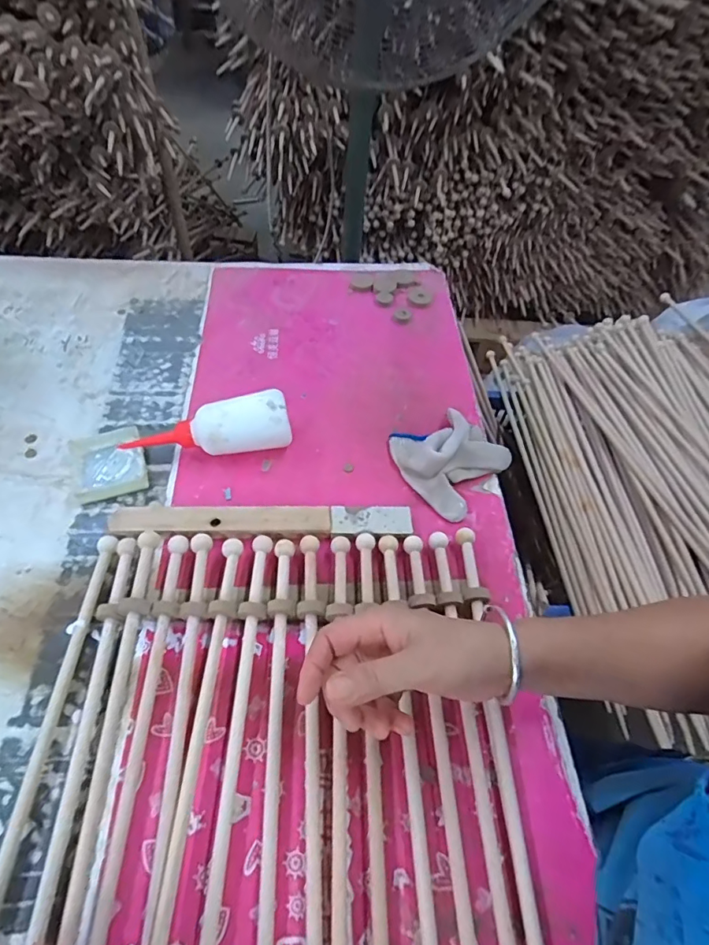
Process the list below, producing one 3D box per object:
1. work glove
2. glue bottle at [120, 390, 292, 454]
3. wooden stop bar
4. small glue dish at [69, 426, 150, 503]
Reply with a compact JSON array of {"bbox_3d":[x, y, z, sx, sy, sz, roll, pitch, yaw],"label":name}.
[{"bbox_3d":[0.101,-0.023,0.538,0.118,0.037,0.110,38,60,20],"label":"work glove"},{"bbox_3d":[-0.156,-0.042,0.522,0.168,0.064,0.049,-9,56,-11],"label":"glue bottle"},{"bbox_3d":[-0.090,0.050,0.489,0.289,0.020,0.032,1,55,-4],"label":"wooden stop bar"},{"bbox_3d":[-0.263,-0.010,0.520,0.073,0.017,0.075,-13,57,-14],"label":"small glue dish"}]

